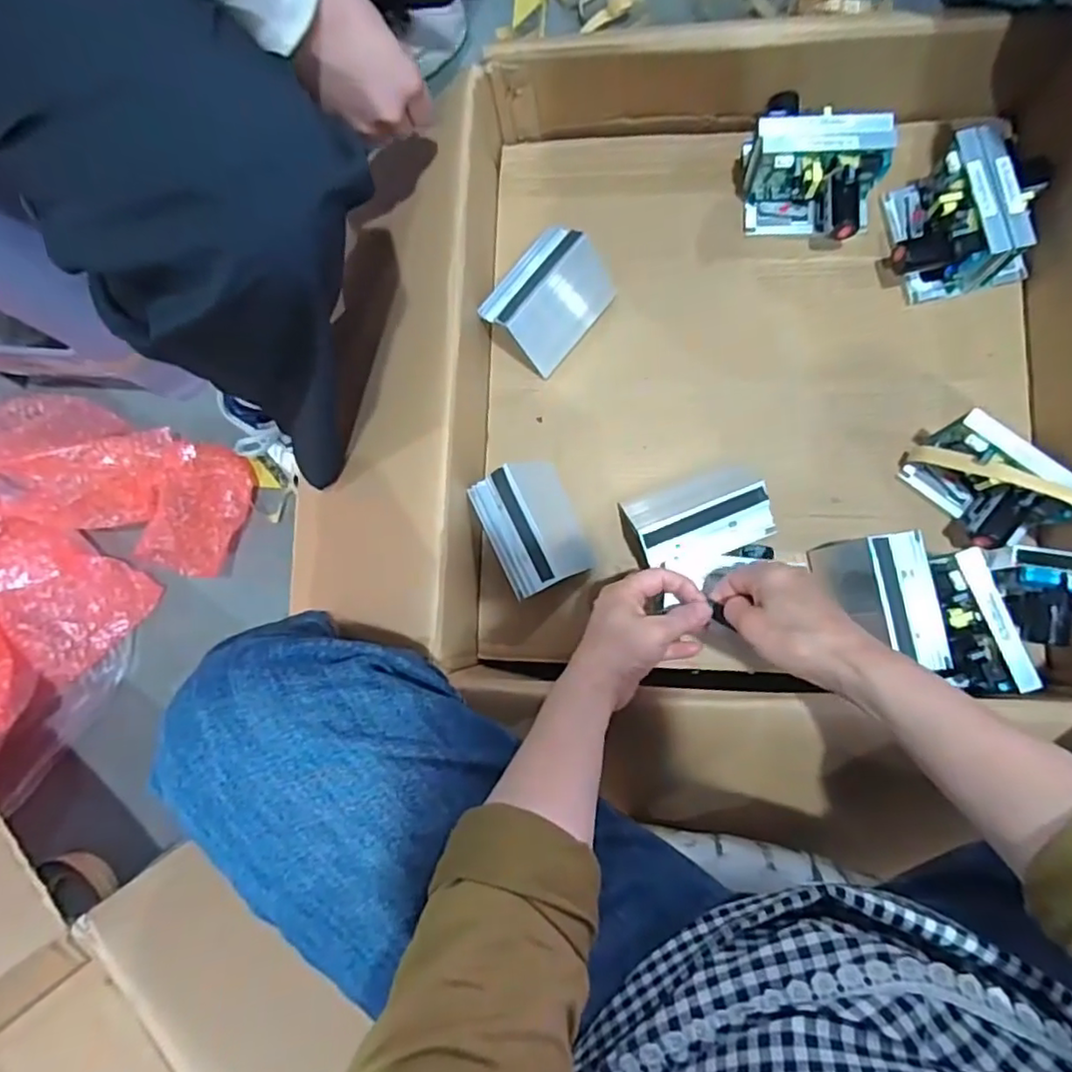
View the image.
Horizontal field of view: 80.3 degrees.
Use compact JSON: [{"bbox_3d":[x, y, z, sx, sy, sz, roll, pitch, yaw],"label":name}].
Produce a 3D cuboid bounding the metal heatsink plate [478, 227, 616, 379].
[{"bbox_3d":[0.014,-0.222,0.599,0.079,0.070,0.107,44,90,10],"label":"metal heatsink plate"}]

